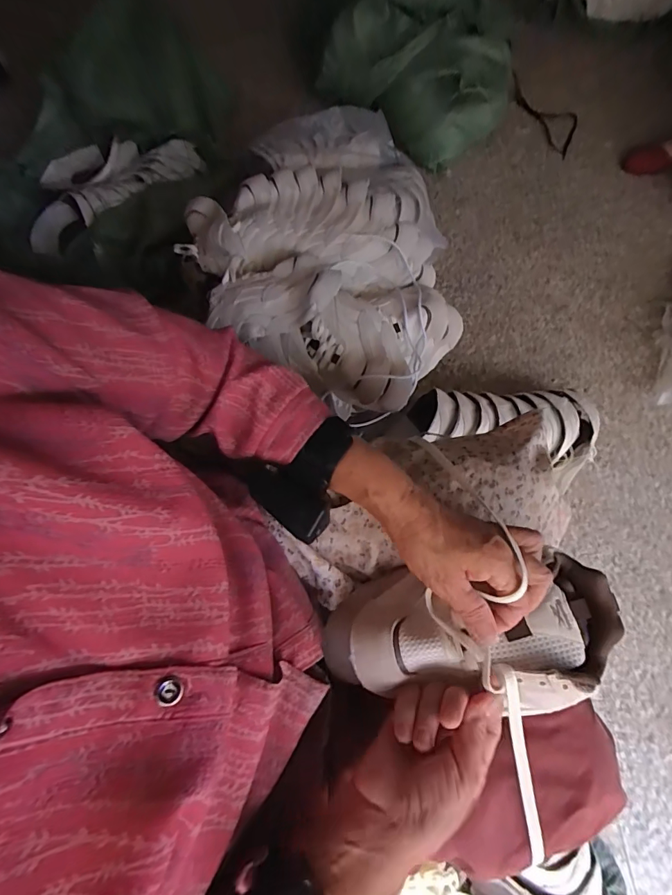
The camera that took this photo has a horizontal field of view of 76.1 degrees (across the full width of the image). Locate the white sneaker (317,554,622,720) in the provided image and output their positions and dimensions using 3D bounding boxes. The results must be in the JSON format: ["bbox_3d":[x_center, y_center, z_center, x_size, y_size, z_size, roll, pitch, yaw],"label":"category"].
[{"bbox_3d":[0.111,0.157,0.363,0.231,0.086,0.106,-4,78,3],"label":"white sneaker"}]

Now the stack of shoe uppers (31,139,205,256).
[{"bbox_3d":[-0.472,-0.560,0.885,0.365,0.080,0.244,-27,75,-9],"label":"stack of shoe uppers"}]

